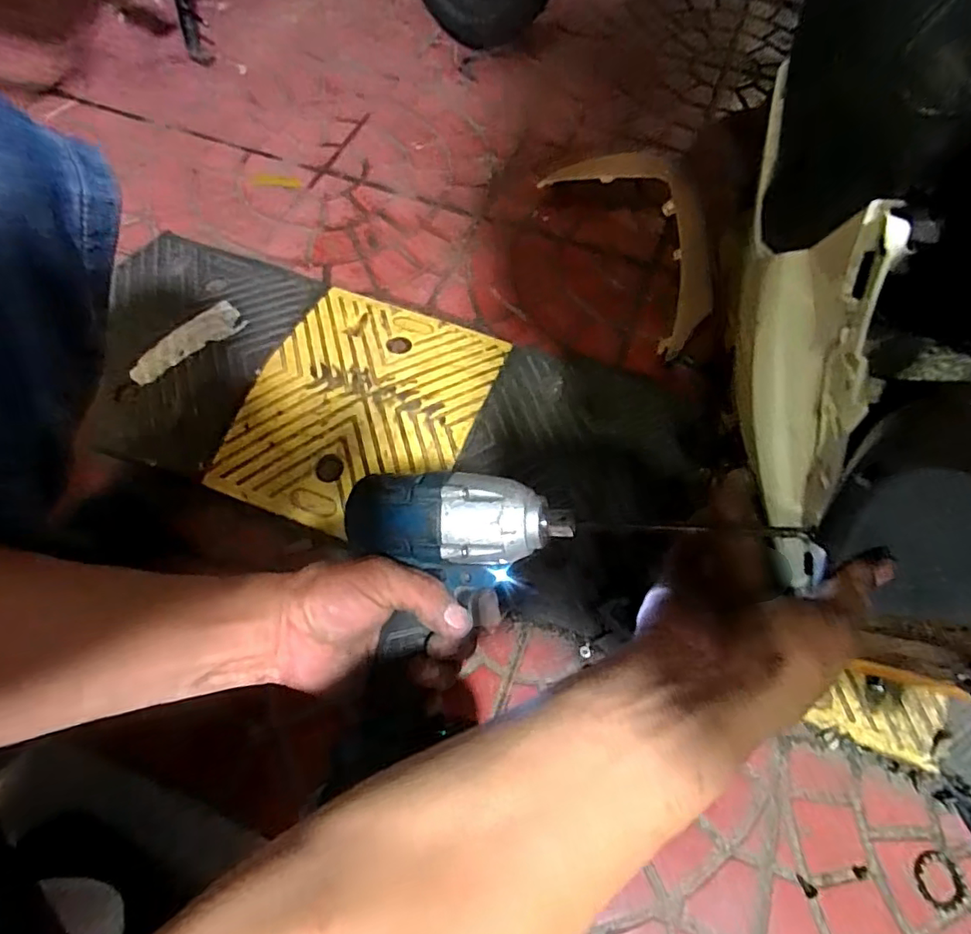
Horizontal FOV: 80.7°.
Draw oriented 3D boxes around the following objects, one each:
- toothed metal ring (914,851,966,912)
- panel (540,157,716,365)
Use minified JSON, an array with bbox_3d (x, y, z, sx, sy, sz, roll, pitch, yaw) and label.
[{"bbox_3d":[0.375,0.342,0.471,0.038,0.004,0.041,1,64,-1],"label":"toothed metal ring"},{"bbox_3d":[0.206,-0.280,0.708,0.155,0.096,0.308,-25,71,-8],"label":"panel"}]

